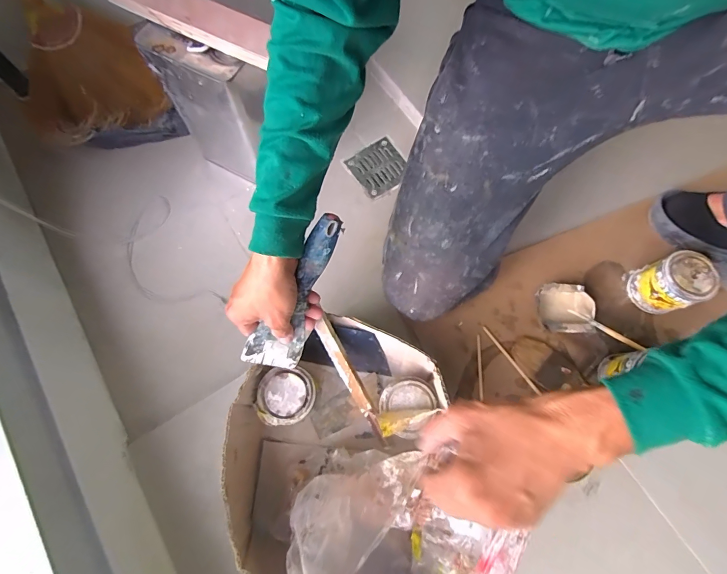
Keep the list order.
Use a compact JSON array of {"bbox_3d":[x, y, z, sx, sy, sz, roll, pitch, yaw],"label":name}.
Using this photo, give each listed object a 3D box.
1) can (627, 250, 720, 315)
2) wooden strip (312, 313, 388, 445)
[{"bbox_3d":[0.452,-0.004,0.550,0.067,0.095,0.075,-22,74,-5],"label":"can"},{"bbox_3d":[-0.012,0.130,0.492,0.021,0.012,0.199,-24,101,10],"label":"wooden strip"}]

